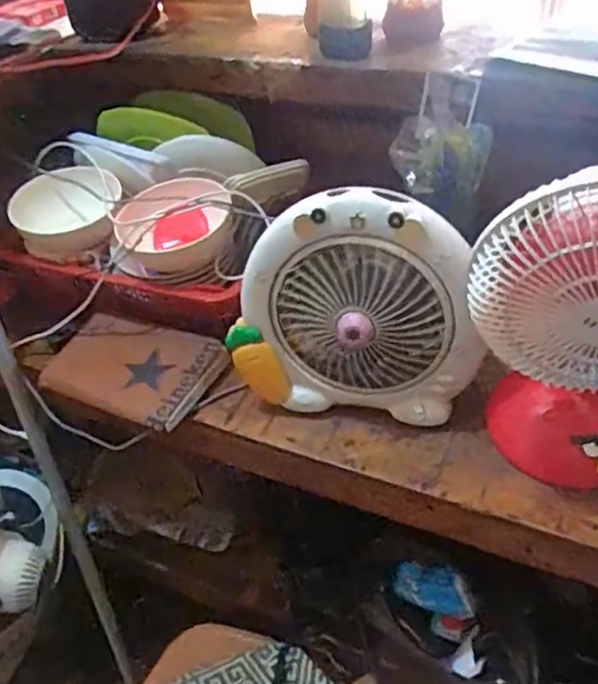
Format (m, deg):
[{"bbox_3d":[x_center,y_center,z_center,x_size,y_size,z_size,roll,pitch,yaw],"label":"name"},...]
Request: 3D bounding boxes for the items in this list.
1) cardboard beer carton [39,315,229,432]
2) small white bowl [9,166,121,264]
[{"bbox_3d":[-0.216,0.037,0.853,0.251,0.045,0.140,3,48,22],"label":"cardboard beer carton"},{"bbox_3d":[-0.305,-0.173,0.925,0.128,0.079,0.106,-2,40,7],"label":"small white bowl"}]

